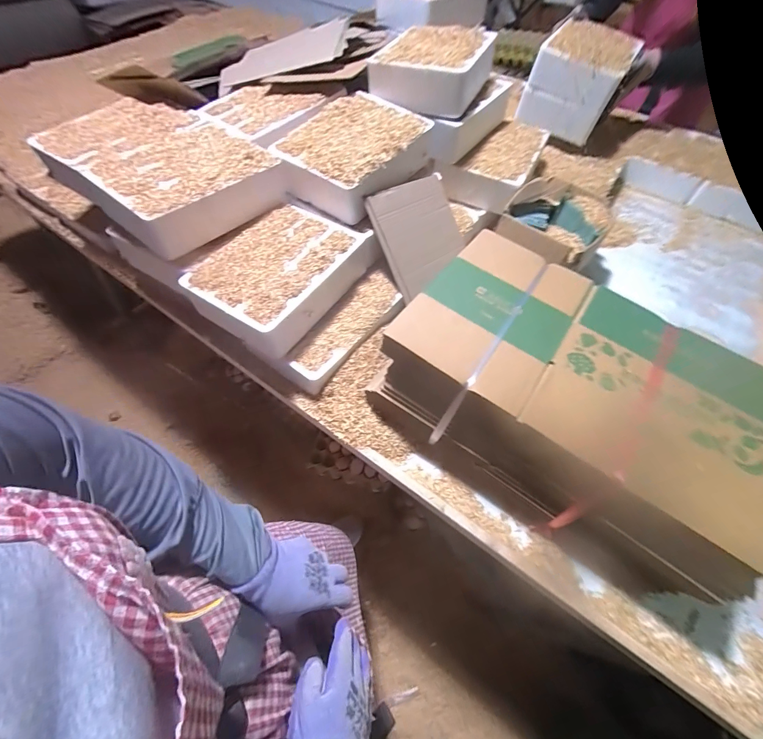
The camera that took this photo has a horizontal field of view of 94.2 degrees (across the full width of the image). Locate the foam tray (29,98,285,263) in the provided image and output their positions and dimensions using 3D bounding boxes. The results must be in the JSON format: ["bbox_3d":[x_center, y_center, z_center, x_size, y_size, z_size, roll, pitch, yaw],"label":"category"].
[{"bbox_3d":[-0.380,-0.350,0.620,0.377,0.090,0.250,37,64,20],"label":"foam tray"}]

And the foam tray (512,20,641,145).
[{"bbox_3d":[0.468,-0.690,0.851,0.180,0.150,0.237,27,61,16],"label":"foam tray"}]

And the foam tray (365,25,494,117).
[{"bbox_3d":[0.099,-0.589,0.687,0.189,0.064,0.230,21,59,12],"label":"foam tray"}]

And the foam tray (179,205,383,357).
[{"bbox_3d":[-0.162,-0.163,0.584,0.196,0.063,0.267,27,61,16],"label":"foam tray"}]

